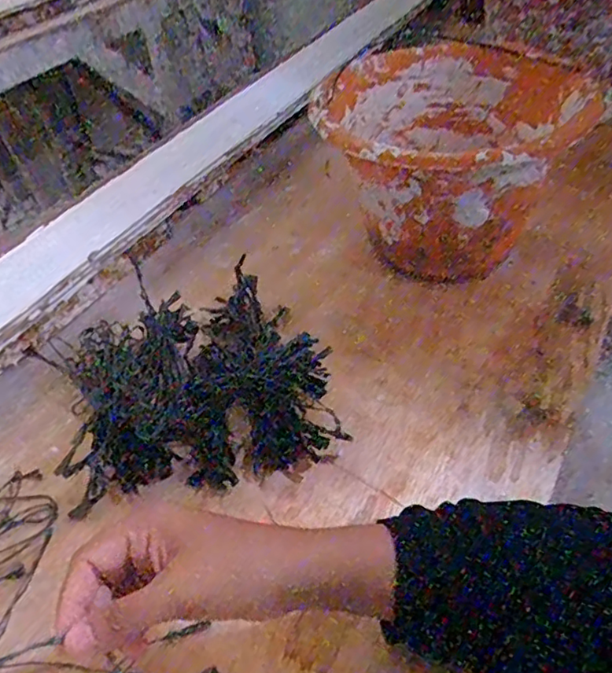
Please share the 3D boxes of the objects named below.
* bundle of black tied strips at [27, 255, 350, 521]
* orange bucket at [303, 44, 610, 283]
[{"bbox_3d":[-0.099,0.033,0.503,0.207,0.054,0.200,-16,44,-11],"label":"bundle of black tied strips"},{"bbox_3d":[0.130,-0.174,0.597,0.239,0.160,0.218,-3,45,3],"label":"orange bucket"}]

